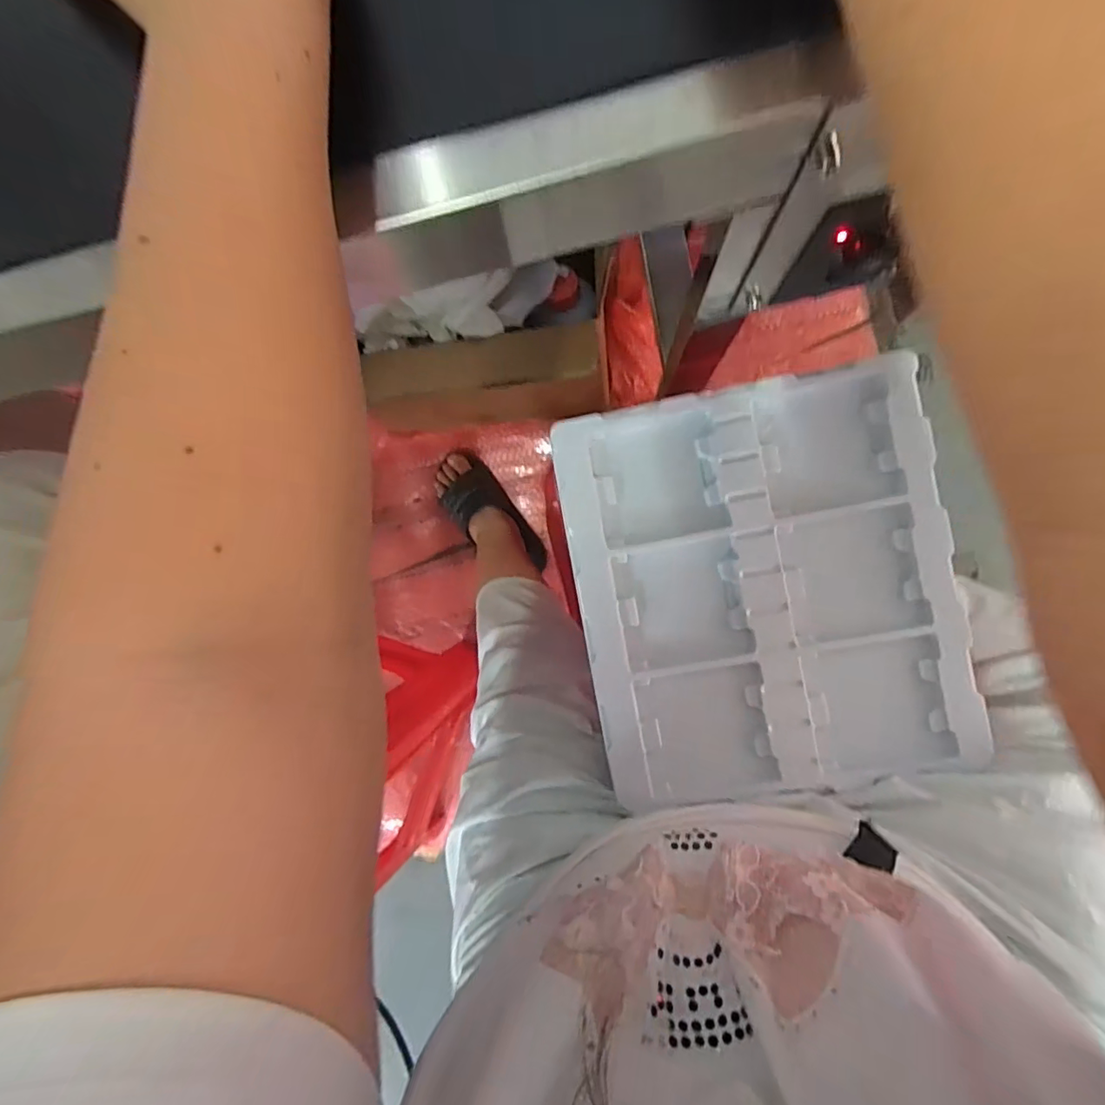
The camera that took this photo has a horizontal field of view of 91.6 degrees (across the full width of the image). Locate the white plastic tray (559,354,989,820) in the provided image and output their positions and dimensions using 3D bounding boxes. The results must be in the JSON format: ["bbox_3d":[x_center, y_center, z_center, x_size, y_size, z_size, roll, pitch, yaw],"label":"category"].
[{"bbox_3d":[0.160,0.027,0.417,0.277,0.018,0.303,-10,90,6],"label":"white plastic tray"}]

